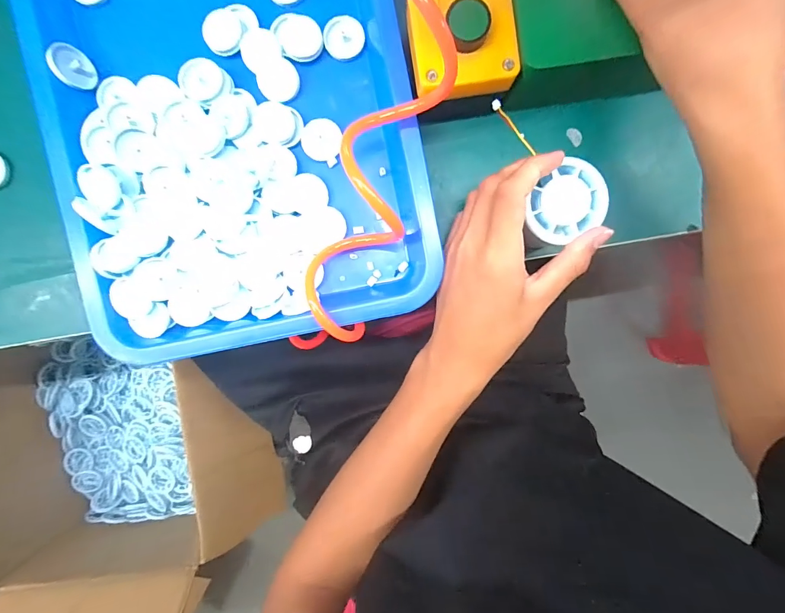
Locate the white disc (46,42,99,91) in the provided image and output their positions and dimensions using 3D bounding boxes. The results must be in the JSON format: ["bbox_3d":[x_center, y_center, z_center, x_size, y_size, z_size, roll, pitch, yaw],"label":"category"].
[{"bbox_3d":[-0.236,-0.180,0.297,0.009,0.032,0.030,-8,51,31],"label":"white disc"}]

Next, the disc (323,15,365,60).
[{"bbox_3d":[-0.037,-0.208,0.309,0.030,0.005,0.031,0,92,0],"label":"disc"}]

